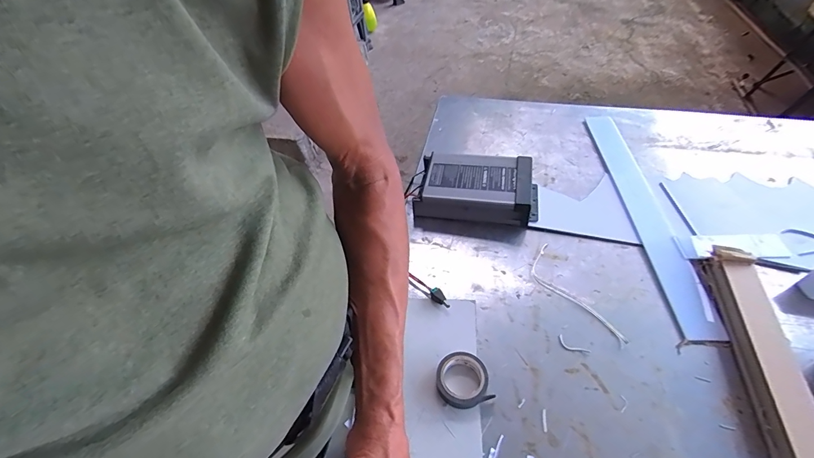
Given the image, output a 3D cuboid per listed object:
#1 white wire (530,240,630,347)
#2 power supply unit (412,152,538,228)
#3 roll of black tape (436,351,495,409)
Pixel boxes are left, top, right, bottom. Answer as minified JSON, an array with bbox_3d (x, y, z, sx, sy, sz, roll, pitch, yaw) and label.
[{"bbox_3d":[0.215,0.089,0.493,0.050,0.007,0.162,-19,52,-12],"label":"white wire"},{"bbox_3d":[0.112,-0.066,0.593,0.194,0.055,0.121,3,50,6],"label":"power supply unit"},{"bbox_3d":[0.062,0.172,0.420,0.056,0.022,0.057,-2,50,2],"label":"roll of black tape"}]

